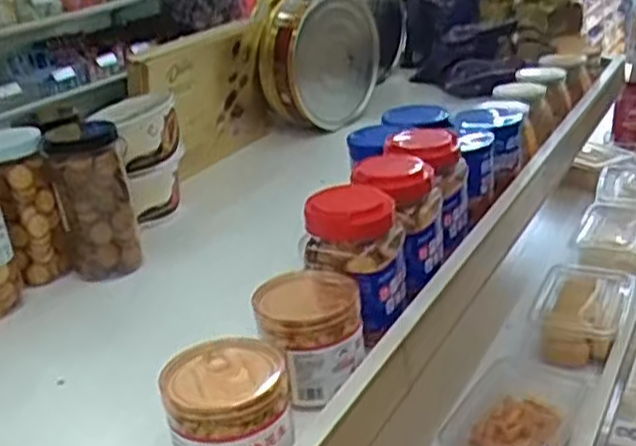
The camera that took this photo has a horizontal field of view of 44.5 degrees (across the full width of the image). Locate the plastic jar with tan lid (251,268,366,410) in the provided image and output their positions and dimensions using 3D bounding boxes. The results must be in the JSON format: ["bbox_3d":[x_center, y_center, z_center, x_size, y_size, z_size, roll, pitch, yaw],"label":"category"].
[{"bbox_3d":[-0.005,0.103,0.753,0.097,0.082,0.119,-5,22,4],"label":"plastic jar with tan lid"}]

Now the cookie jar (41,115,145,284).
[{"bbox_3d":[-0.305,-0.034,1.058,0.091,0.201,0.094,-16,24,-21],"label":"cookie jar"}]

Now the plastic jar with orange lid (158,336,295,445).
[{"bbox_3d":[-0.072,0.158,0.639,0.096,0.090,0.099,-6,22,2],"label":"plastic jar with orange lid"}]

